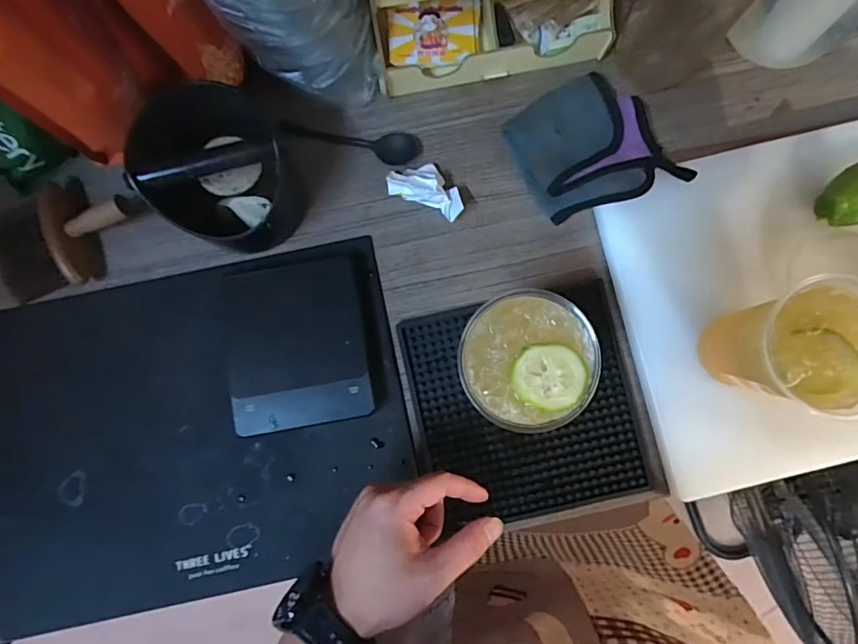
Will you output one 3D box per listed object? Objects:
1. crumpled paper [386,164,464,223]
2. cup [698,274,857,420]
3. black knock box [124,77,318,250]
[{"bbox_3d":[0.000,-0.126,0.462,0.070,0.029,0.042,20,86,3],"label":"crumpled paper"},{"bbox_3d":[0.278,0.023,0.392,0.108,0.112,0.095,-22,85,-1],"label":"cup"},{"bbox_3d":[-0.174,-0.137,0.433,0.114,0.100,0.130,10,85,2],"label":"black knock box"}]

